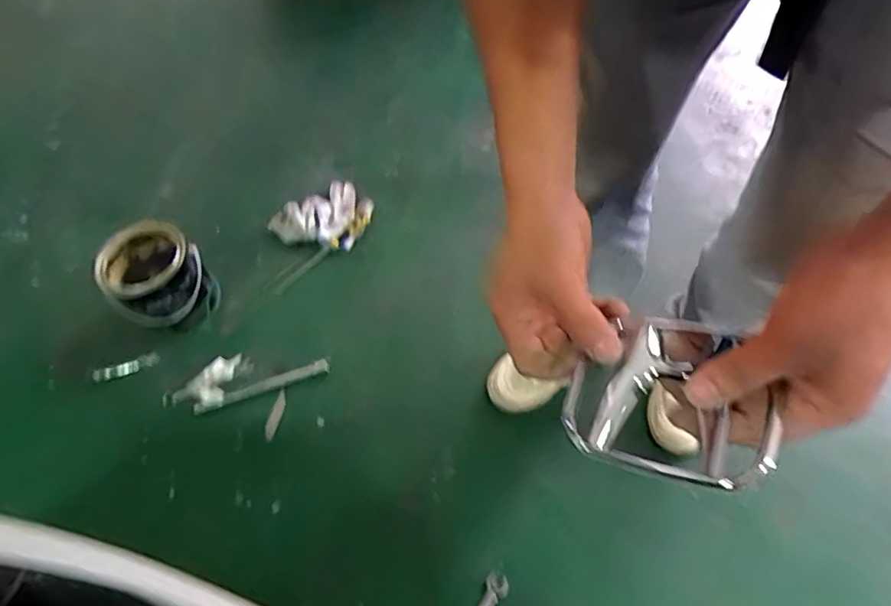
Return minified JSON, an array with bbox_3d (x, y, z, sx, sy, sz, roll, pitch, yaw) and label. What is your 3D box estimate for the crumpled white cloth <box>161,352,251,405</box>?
[{"bbox_3d":[-0.434,0.150,1.015,0.156,0.028,0.073,-39,62,-18],"label":"crumpled white cloth"}]

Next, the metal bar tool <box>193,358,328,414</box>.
[{"bbox_3d":[-0.336,0.154,1.011,0.245,0.020,0.024,-19,58,-6],"label":"metal bar tool"}]

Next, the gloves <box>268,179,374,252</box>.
[{"bbox_3d":[-0.261,-0.190,1.207,0.206,0.045,0.174,-42,63,-19],"label":"gloves"}]

